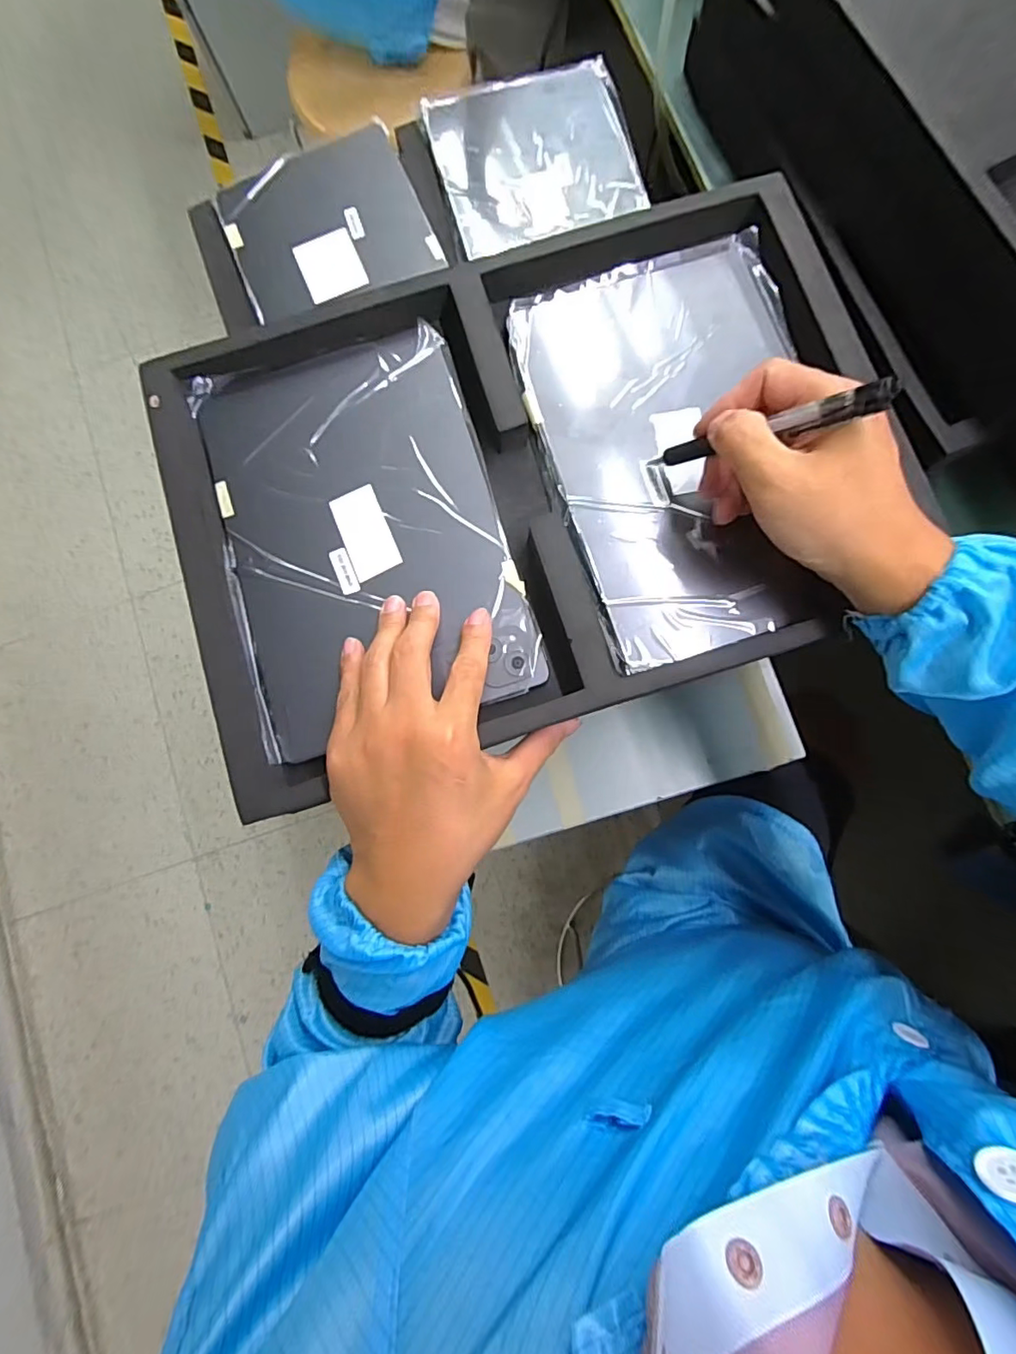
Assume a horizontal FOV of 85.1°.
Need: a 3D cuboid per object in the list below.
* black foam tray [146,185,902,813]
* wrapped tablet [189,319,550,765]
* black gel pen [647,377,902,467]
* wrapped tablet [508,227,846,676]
[{"bbox_3d":[0.012,-0.122,0.343,0.420,0.051,0.313,-18,82,3],"label":"black foam tray"},{"bbox_3d":[-0.093,-0.093,0.348,0.169,0.016,0.251,-18,82,3],"label":"wrapped tablet"},{"bbox_3d":[0.127,-0.128,0.288,0.012,0.132,0.010,18,85,-33],"label":"black gel pen"},{"bbox_3d":[0.109,-0.148,0.351,0.167,0.012,0.265,-13,79,1],"label":"wrapped tablet"}]

